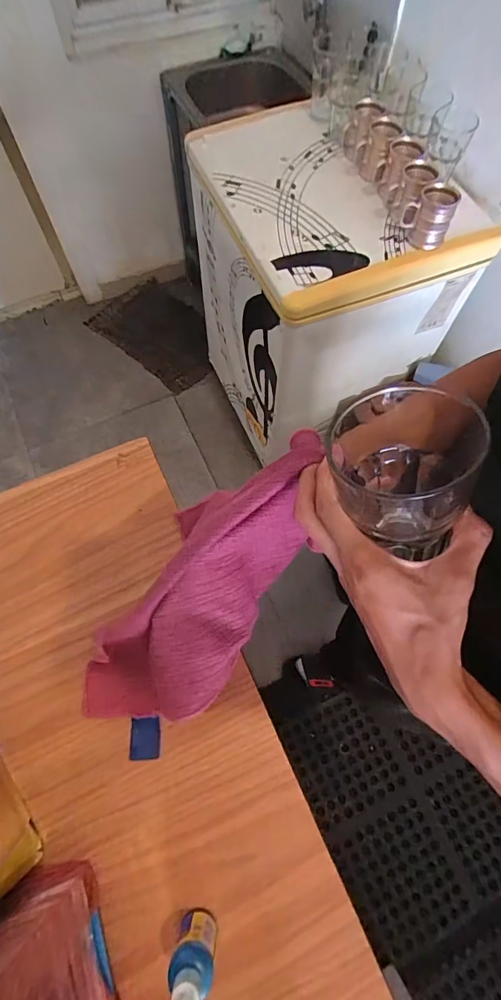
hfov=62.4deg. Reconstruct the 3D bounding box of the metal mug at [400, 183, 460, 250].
[{"bbox_3d":[0.351,-0.563,0.821,0.094,0.082,0.067,23,70,9],"label":"metal mug"}]

